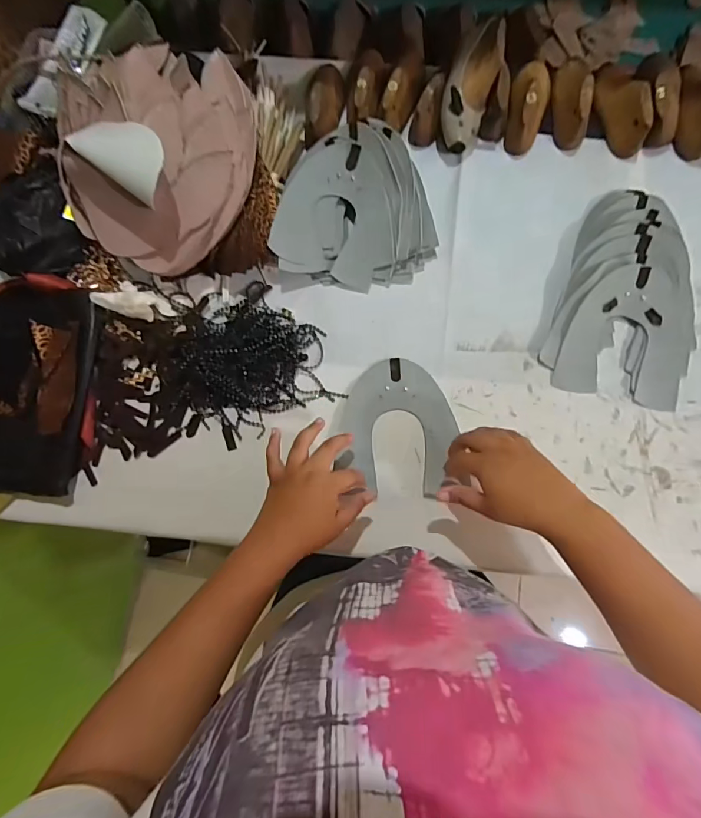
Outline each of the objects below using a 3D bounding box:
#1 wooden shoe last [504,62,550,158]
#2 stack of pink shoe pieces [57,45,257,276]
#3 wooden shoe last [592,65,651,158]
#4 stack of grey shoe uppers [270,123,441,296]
[{"bbox_3d":[0.242,-0.419,0.573,0.049,0.056,0.134,12,77,4],"label":"wooden shoe last"},{"bbox_3d":[-0.226,-0.287,0.494,0.223,0.127,0.227,7,78,3],"label":"stack of pink shoe pieces"},{"bbox_3d":[0.361,-0.411,0.569,0.046,0.057,0.136,-6,77,0],"label":"wooden shoe last"},{"bbox_3d":[0.011,-0.253,0.535,0.194,0.075,0.182,6,77,3],"label":"stack of grey shoe uppers"}]

